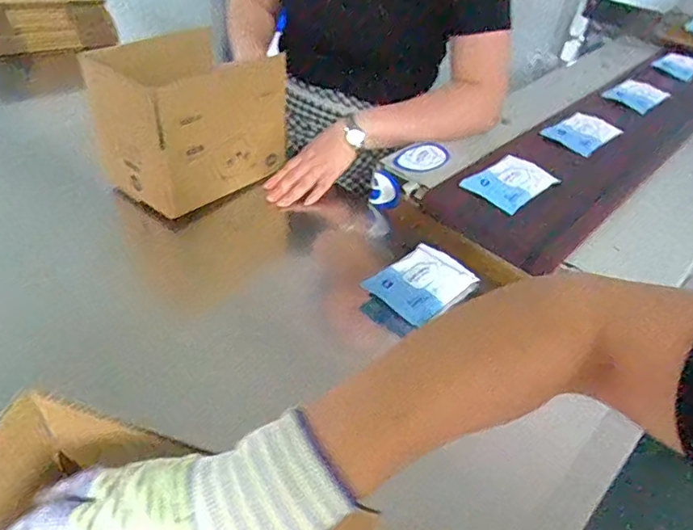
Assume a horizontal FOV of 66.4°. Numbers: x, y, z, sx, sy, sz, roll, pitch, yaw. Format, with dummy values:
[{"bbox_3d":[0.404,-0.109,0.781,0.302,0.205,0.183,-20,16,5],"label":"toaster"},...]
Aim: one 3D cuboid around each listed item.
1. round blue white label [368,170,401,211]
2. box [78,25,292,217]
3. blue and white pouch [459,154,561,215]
[{"bbox_3d":[0.061,-0.116,0.848,0.011,0.067,0.064,-30,53,-31],"label":"round blue white label"},{"bbox_3d":[-0.231,-0.229,0.819,0.161,0.187,0.255,26,47,21],"label":"box"},{"bbox_3d":[0.247,-0.127,0.791,0.144,0.020,0.091,-31,60,-34],"label":"blue and white pouch"}]

